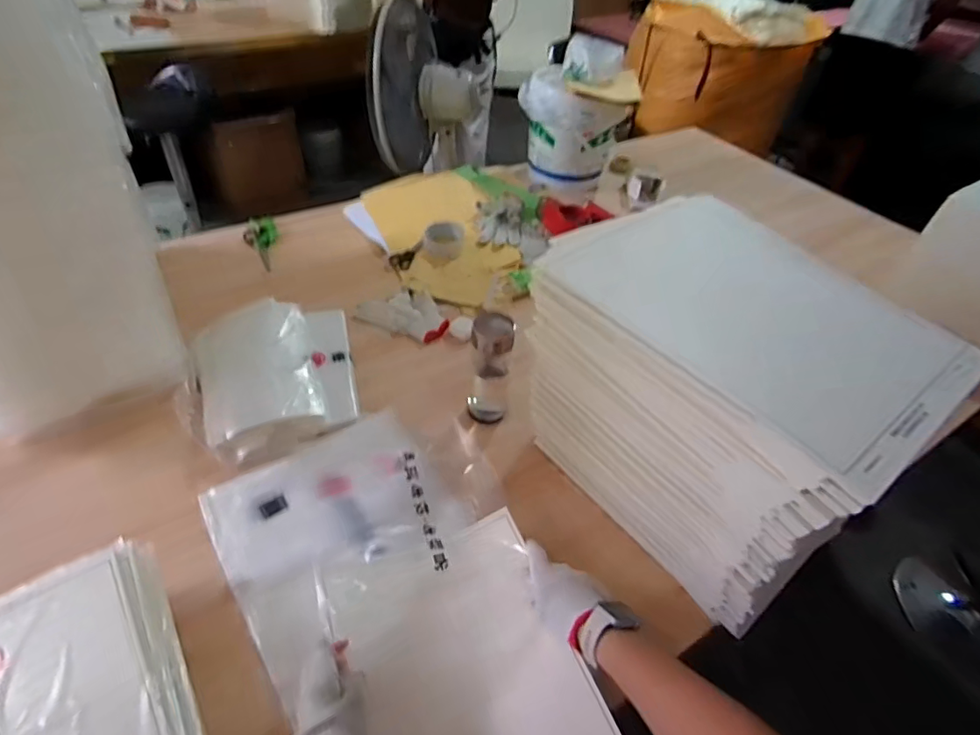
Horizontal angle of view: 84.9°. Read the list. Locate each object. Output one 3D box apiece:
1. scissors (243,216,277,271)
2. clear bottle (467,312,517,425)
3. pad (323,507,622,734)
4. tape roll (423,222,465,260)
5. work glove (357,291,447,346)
[{"bbox_3d":[-0.519,-0.284,1.215,0.068,0.022,0.186,-10,47,-16],"label":"scissors"},{"bbox_3d":[0.000,0.000,0.829,0.063,0.183,0.066,4,44,-3],"label":"clear bottle"},{"bbox_3d":[-0.033,0.323,0.559,0.249,0.057,0.371,-21,48,-10],"label":"pad"},{"bbox_3d":[-0.101,-0.273,1.168,0.086,0.051,0.083,3,44,-3],"label":"tape roll"},{"bbox_3d":[-0.161,-0.109,1.031,0.178,0.020,0.111,22,46,16],"label":"work glove"}]

